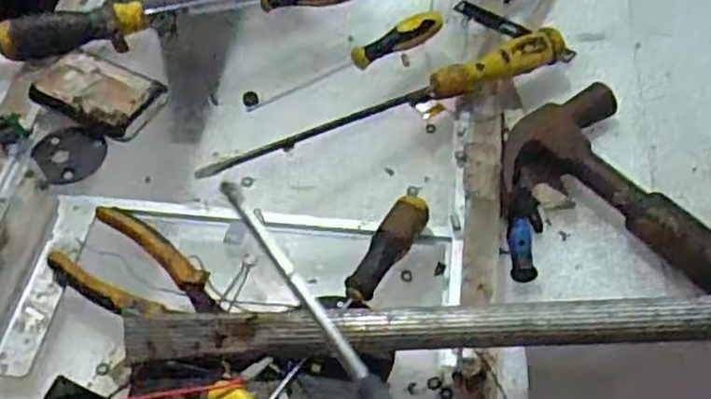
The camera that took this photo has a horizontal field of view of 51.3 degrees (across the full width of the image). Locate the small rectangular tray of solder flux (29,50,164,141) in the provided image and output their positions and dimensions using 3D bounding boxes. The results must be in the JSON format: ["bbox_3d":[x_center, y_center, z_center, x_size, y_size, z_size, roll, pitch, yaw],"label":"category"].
[{"bbox_3d":[-0.203,-0.083,0.580,0.096,0.017,0.057,24,59,19],"label":"small rectangular tray of solder flux"}]

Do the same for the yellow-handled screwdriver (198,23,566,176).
[{"bbox_3d":[0.029,-0.077,0.567,0.305,0.033,0.023,-18,55,-9],"label":"yellow-handled screwdriver"}]

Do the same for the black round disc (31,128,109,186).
[{"bbox_3d":[-0.219,-0.036,0.561,0.059,0.011,0.049,34,62,25],"label":"black round disc"}]

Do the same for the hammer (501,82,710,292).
[{"bbox_3d":[0.211,0.035,0.466,0.114,0.039,0.300,-27,57,-16],"label":"hammer"}]

